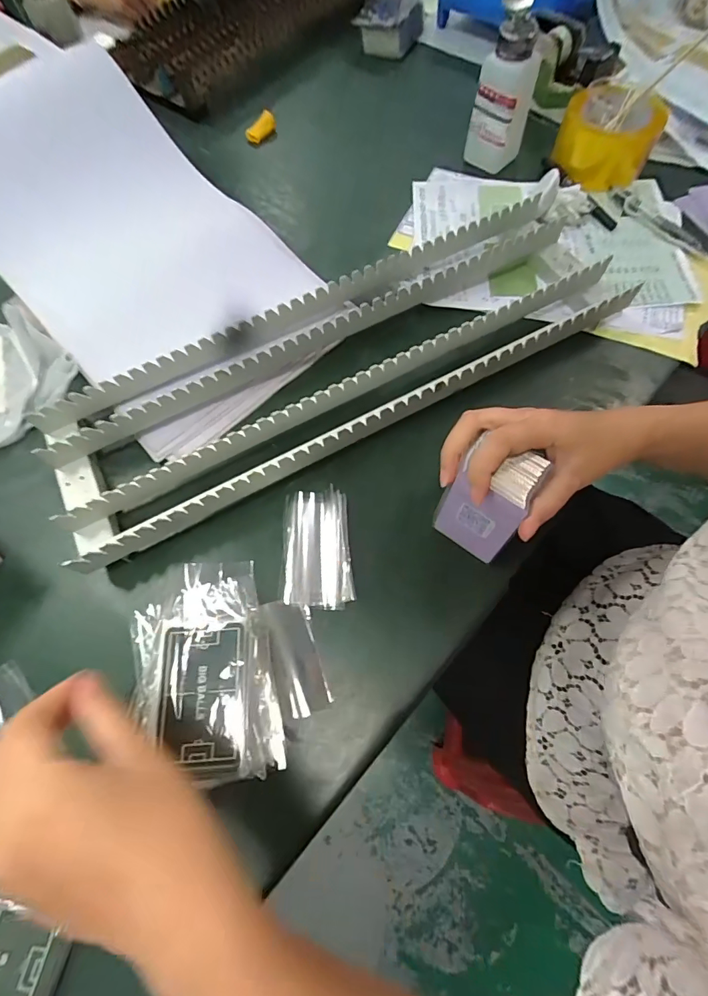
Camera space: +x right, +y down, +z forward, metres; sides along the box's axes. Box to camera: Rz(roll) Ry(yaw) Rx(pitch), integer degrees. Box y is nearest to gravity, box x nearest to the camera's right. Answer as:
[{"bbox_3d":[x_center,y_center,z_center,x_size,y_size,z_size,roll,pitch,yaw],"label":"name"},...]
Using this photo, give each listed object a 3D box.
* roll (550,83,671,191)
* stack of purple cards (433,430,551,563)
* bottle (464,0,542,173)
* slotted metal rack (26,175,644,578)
[{"bbox_3d":[0.307,-0.438,0.522,0.109,0.063,0.109,20,70,10],"label":"roll"},{"bbox_3d":[0.104,0.001,0.335,0.058,0.079,0.058,35,73,15],"label":"stack of purple cards"},{"bbox_3d":[0.174,-0.471,0.493,0.064,0.146,0.057,14,69,8],"label":"bottle"},{"bbox_3d":[-0.001,-0.132,0.425,0.587,0.053,0.178,-28,69,-9],"label":"slotted metal rack"}]

